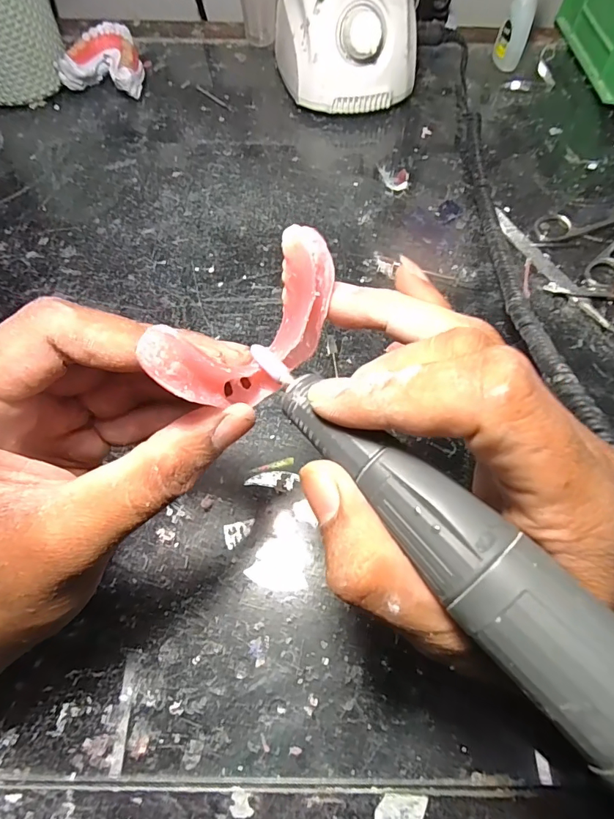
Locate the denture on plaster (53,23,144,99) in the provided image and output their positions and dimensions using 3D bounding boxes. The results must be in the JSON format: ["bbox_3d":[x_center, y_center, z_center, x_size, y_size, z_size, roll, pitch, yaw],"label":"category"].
[{"bbox_3d":[-0.167,-0.290,0.375,0.060,0.035,0.051,10,65,4],"label":"denture on plaster"}]

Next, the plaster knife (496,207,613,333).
[{"bbox_3d":[0.166,-0.092,0.301,0.017,0.006,0.125,-27,68,-13],"label":"plaster knife"}]

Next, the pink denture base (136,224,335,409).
[{"bbox_3d":[-0.016,-0.019,0.143,0.014,0.053,0.062,41,71,17],"label":"pink denture base"}]

